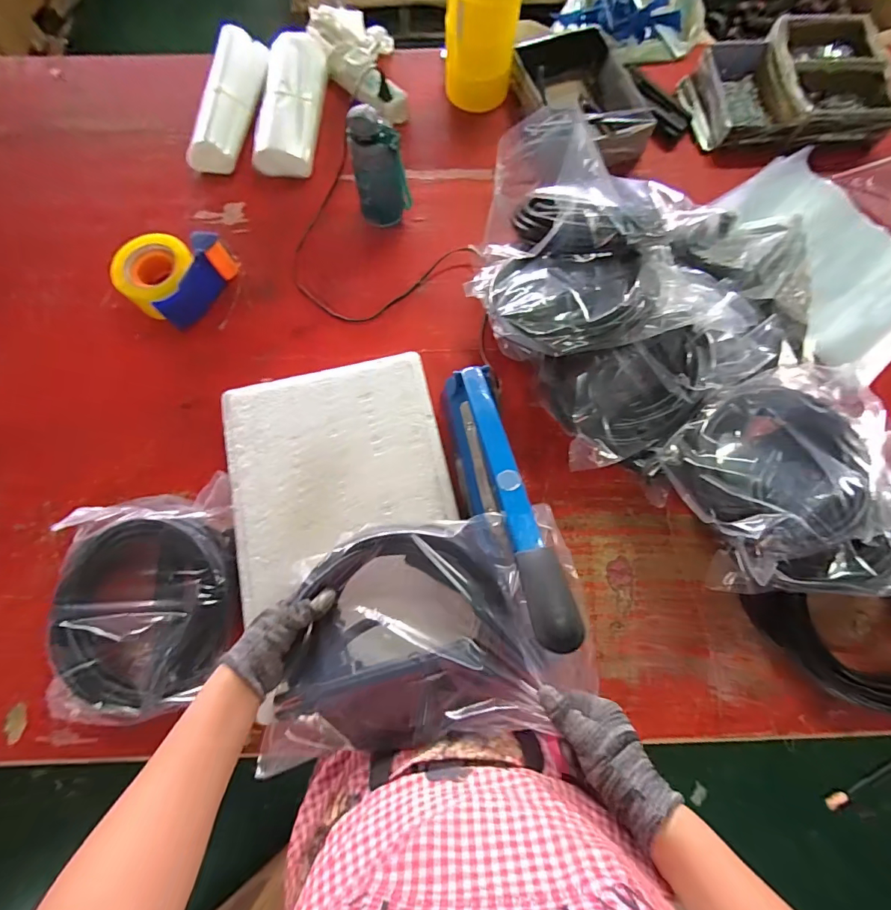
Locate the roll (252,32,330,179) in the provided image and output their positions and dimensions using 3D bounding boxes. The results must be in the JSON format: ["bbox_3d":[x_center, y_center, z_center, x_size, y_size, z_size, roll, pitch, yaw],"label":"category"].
[{"bbox_3d":[-0.264,-0.600,0.752,0.102,0.049,0.261,5,77,1],"label":"roll"}]

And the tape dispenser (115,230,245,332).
[{"bbox_3d":[-0.427,-0.287,0.690,0.126,0.073,0.156,29,76,7],"label":"tape dispenser"}]

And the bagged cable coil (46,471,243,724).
[{"bbox_3d":[-0.378,0.184,0.556,0.232,0.055,0.260,-12,75,-4],"label":"bagged cable coil"}]

